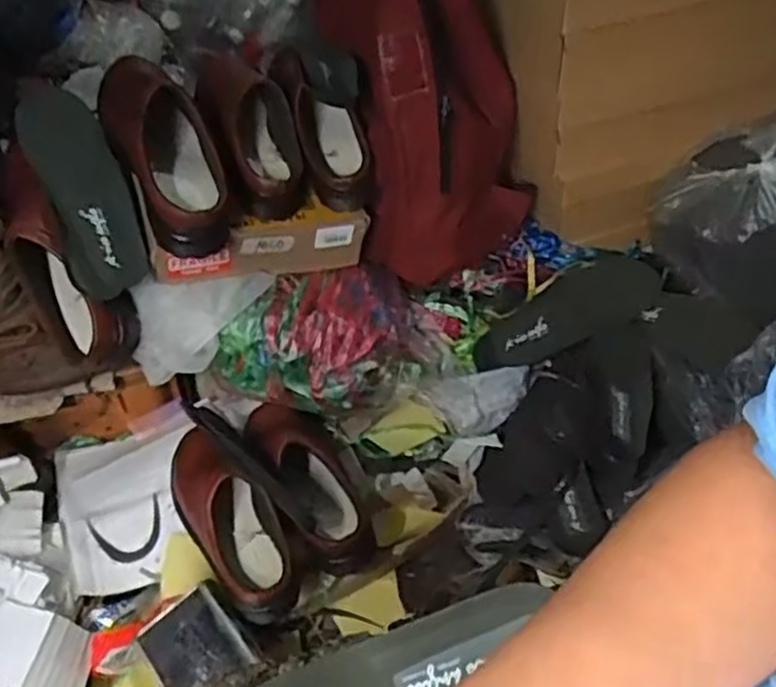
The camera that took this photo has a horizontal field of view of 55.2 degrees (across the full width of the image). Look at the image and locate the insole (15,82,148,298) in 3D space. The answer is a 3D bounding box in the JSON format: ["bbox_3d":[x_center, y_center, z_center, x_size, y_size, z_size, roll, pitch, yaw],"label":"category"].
[{"bbox_3d":[-0.350,-0.186,0.854,0.089,0.045,0.263,-22,80,-13],"label":"insole"}]

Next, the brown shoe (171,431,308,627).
[{"bbox_3d":[-0.179,0.204,0.863,0.102,0.102,0.234,-33,68,-21],"label":"brown shoe"}]

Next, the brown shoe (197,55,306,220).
[{"bbox_3d":[-0.161,-0.260,0.900,0.092,0.080,0.217,-19,71,-10],"label":"brown shoe"}]

